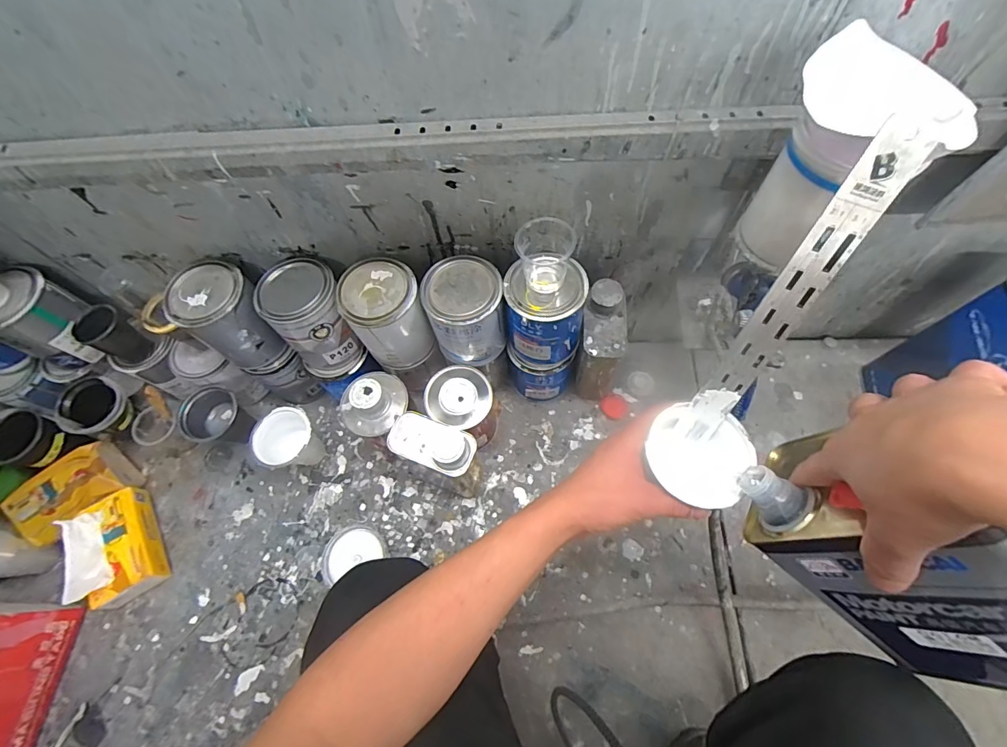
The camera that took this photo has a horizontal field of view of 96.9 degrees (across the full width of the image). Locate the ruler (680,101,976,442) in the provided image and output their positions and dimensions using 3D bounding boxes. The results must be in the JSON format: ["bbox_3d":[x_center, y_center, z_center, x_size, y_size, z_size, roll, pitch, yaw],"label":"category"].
[{"bbox_3d":[0.206,-0.047,0.329,0.032,0.261,0.005,20,37,4],"label":"ruler"}]

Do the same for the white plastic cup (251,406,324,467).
[{"bbox_3d":[-0.339,0.116,0.731,0.079,0.117,0.084,-1,65,3],"label":"white plastic cup"}]

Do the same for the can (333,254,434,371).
[{"bbox_3d":[-0.166,-0.085,0.650,0.105,0.137,0.109,-26,66,-9],"label":"can"}]

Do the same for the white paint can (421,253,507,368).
[{"bbox_3d":[-0.054,-0.085,0.643,0.100,0.137,0.107,-1,65,3],"label":"white paint can"}]

